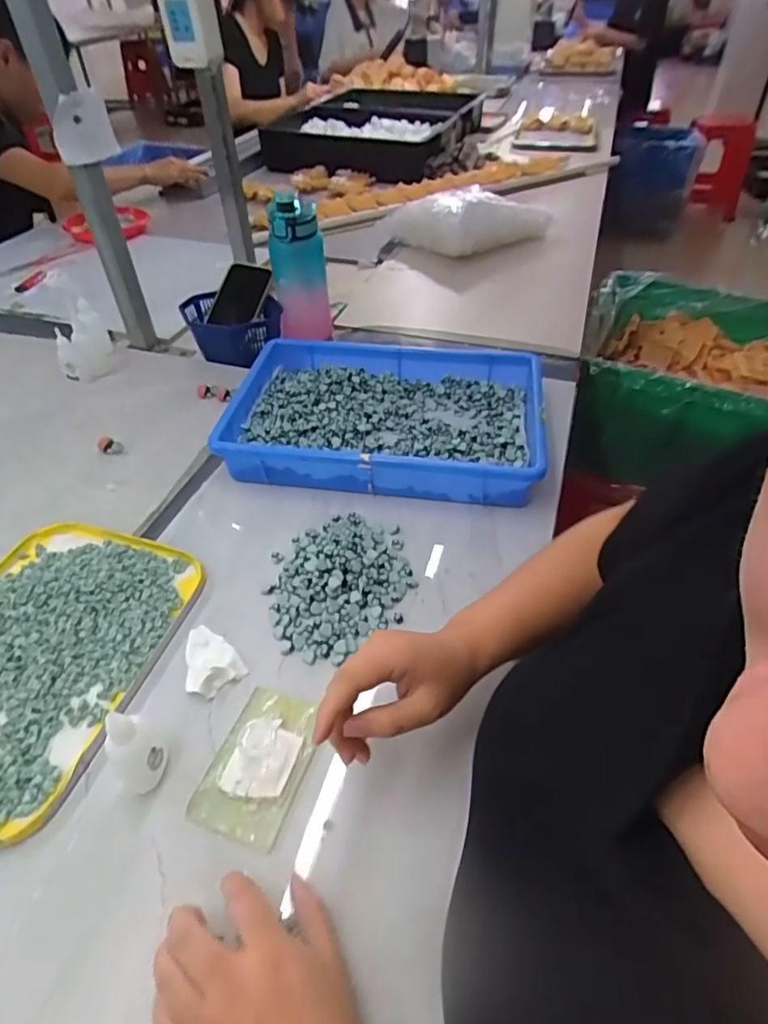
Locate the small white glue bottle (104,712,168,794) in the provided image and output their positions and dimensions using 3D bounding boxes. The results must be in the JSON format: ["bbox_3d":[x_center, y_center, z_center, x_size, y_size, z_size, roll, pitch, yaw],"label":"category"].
[{"bbox_3d":[-0.182,0.167,0.398,0.035,0.078,0.036,0,45,0],"label":"small white glue bottle"}]

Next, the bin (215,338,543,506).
[{"bbox_3d":[0.002,-0.117,0.689,0.359,0.069,0.238,6,46,6],"label":"bin"}]

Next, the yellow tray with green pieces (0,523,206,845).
[{"bbox_3d":[-0.306,0.120,0.491,0.204,0.020,0.274,11,46,11],"label":"yellow tray with green pieces"}]

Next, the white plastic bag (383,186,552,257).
[{"bbox_3d":[0.181,-0.603,1.150,0.343,0.086,0.158,-2,45,-1],"label":"white plastic bag"}]

